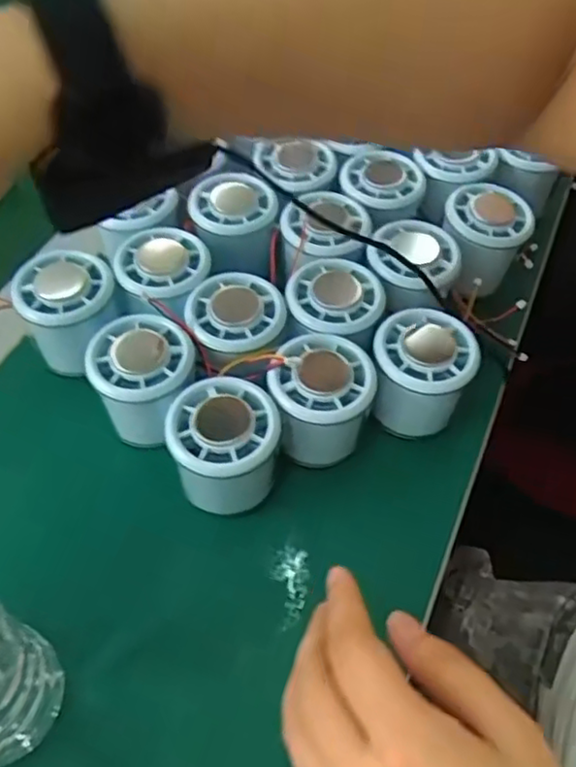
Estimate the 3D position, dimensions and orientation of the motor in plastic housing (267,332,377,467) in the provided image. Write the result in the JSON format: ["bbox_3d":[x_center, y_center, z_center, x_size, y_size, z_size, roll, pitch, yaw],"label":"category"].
[{"bbox_3d":[0.018,0.011,0.370,0.055,0.056,0.057,0,54,-1],"label":"motor in plastic housing"}]

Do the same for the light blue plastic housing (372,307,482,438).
[{"bbox_3d":[0.076,-0.003,0.381,0.054,0.052,0.059,14,55,9],"label":"light blue plastic housing"}]

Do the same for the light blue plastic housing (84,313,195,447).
[{"bbox_3d":[-0.081,0.002,0.381,0.054,0.064,0.054,0,54,-1],"label":"light blue plastic housing"}]

